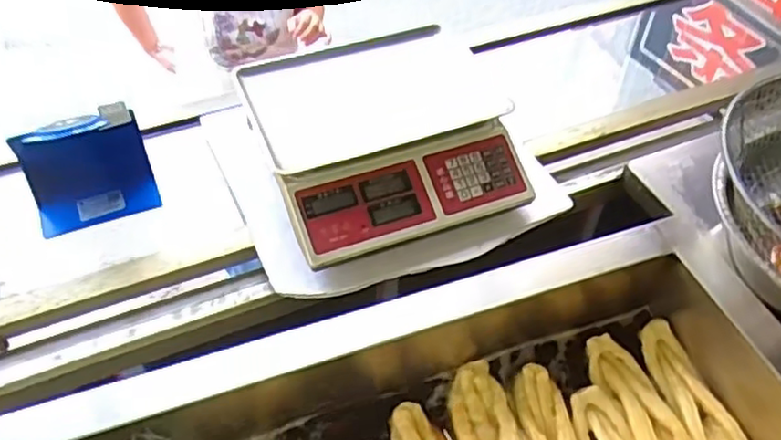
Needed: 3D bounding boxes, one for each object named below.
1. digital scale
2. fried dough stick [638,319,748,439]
[{"bbox_3d":[-0.013,-0.120,0.941,0.335,0.099,0.317,-15,51,-15],"label":"digital scale"},{"bbox_3d":[0.384,0.232,0.834,0.065,0.030,0.256,-8,49,-9],"label":"fried dough stick"}]

